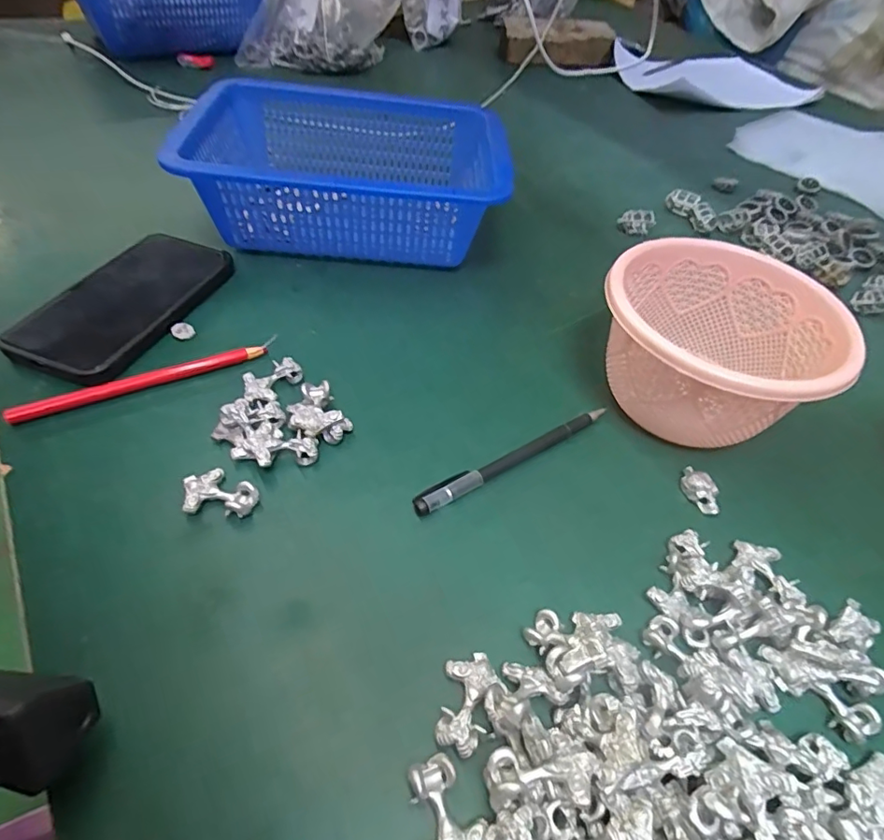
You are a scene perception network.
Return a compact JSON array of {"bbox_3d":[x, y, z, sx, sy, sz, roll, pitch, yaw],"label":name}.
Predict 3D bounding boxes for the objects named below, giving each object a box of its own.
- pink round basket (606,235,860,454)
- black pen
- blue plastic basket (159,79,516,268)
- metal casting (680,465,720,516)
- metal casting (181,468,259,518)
[{"bbox_3d":[0.180,-0.045,0.361,0.135,0.084,0.137,3,50,-3],"label":"pink round basket"},{"bbox_3d":[0.047,0.021,0.337,0.149,0.008,0.012,-26,57,-24],"label":"black pen"},{"bbox_3d":[-0.075,-0.211,0.472,0.259,0.095,0.183,-3,50,-8],"label":"blue plastic basket"},{"bbox_3d":[0.161,0.043,0.331,0.015,0.010,0.031,-14,53,-17],"label":"metal casting"},{"bbox_3d":[-0.122,0.039,0.296,0.039,0.009,0.028,2,50,-3],"label":"metal casting"}]

